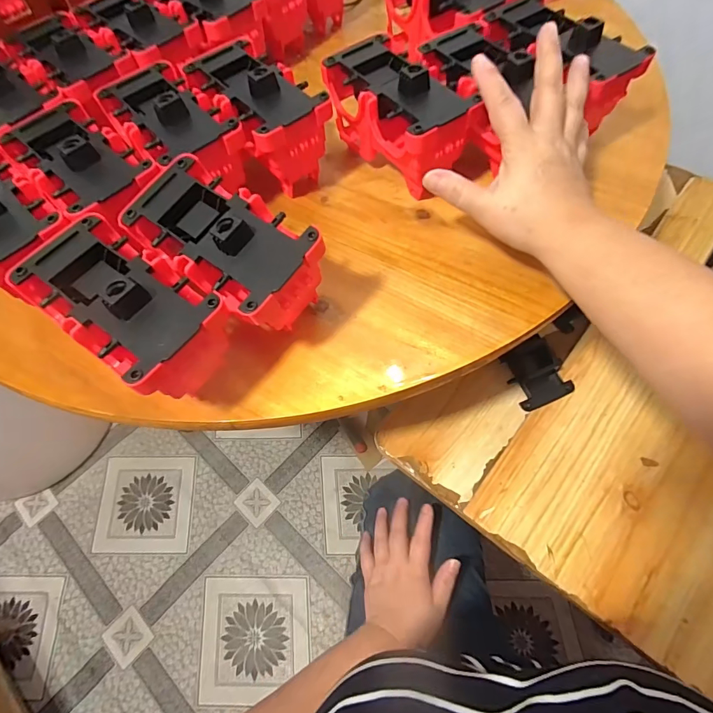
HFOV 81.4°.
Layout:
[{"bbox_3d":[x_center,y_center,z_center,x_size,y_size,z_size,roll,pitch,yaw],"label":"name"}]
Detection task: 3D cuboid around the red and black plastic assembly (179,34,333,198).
[{"bbox_3d":[-0.094,-0.232,0.419,0.087,0.101,0.154,-32,65,-13],"label":"red and black plastic assembly"}]

